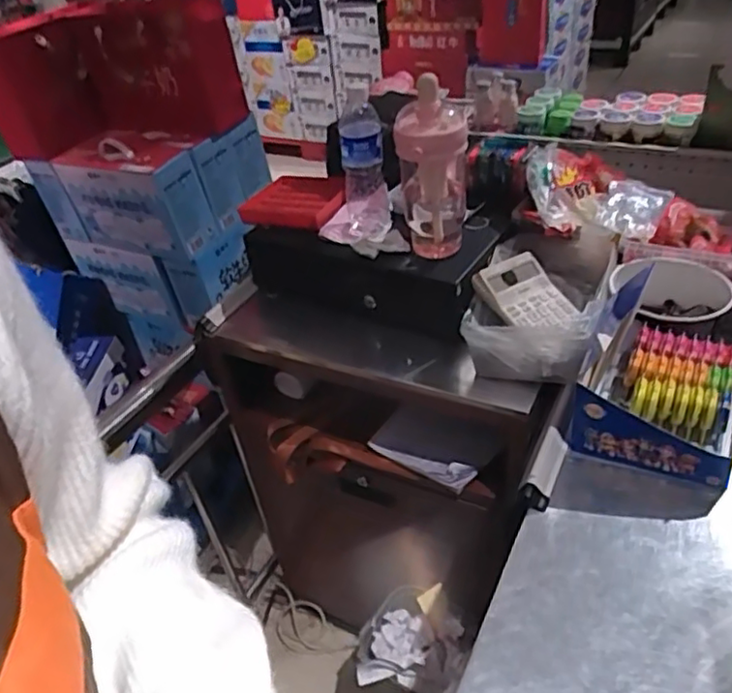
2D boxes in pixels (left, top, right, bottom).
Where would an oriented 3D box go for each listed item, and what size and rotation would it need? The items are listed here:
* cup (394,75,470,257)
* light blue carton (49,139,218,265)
[{"bbox_3d":[0.093,-0.239,0.895,0.095,0.232,0.087,-4,37,5],"label":"cup"},{"bbox_3d":[-0.511,-0.331,1.429,0.329,0.232,0.123,13,42,26],"label":"light blue carton"}]

